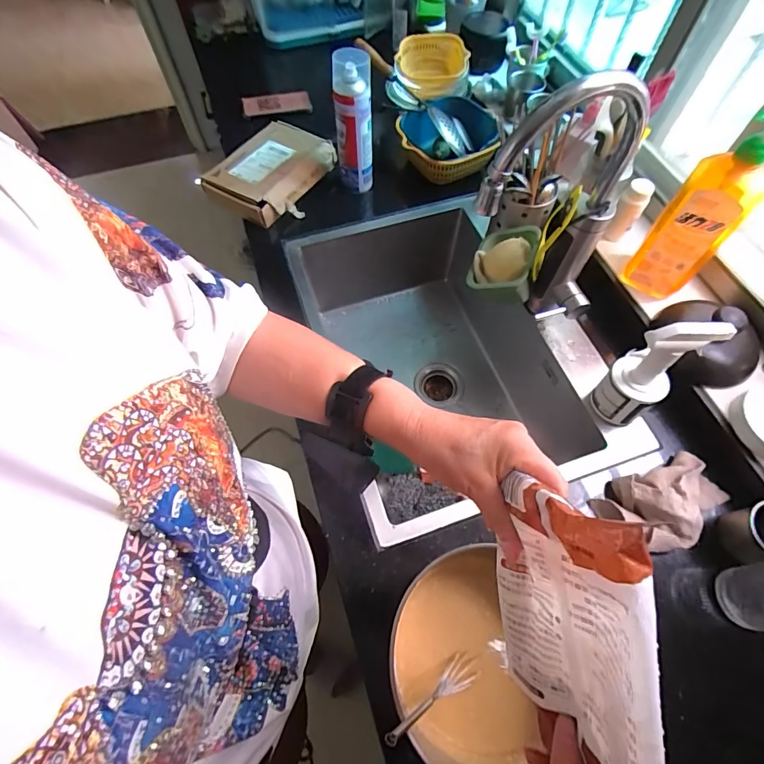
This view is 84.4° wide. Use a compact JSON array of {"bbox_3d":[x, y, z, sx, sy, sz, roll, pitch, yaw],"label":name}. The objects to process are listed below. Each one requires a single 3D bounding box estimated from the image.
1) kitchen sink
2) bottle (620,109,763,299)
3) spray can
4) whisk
[{"bbox_3d":[0.100,-0.042,0.818,0.422,0.232,0.601,-17,64,-8],"label":"kitchen sink"},{"bbox_3d":[0.447,-0.237,0.582,0.086,0.274,0.070,37,69,17],"label":"bottle"},{"bbox_3d":[-0.052,-0.462,0.769,0.065,0.231,0.051,-5,63,-2],"label":"spray can"},{"bbox_3d":[0.049,0.309,0.412,0.024,0.161,0.025,-38,63,25],"label":"whisk"}]

